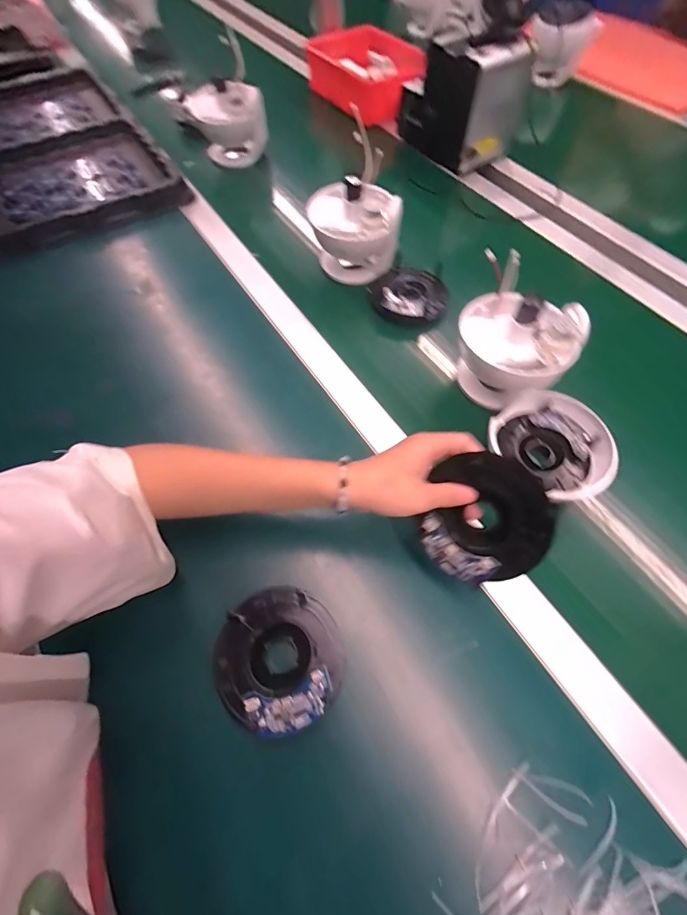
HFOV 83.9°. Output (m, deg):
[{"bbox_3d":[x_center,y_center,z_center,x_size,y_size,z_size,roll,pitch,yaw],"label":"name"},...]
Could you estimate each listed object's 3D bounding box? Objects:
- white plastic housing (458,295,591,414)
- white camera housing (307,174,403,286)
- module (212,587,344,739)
[{"bbox_3d":[0.182,-0.115,0.426,0.118,0.126,0.097,40,71,20],"label":"white plastic housing"},{"bbox_3d":[0.015,-0.312,0.530,0.119,0.109,0.101,1,62,1],"label":"white camera housing"},{"bbox_3d":[-0.052,0.164,0.318,0.105,0.038,0.104,-29,66,-12],"label":"module"}]

